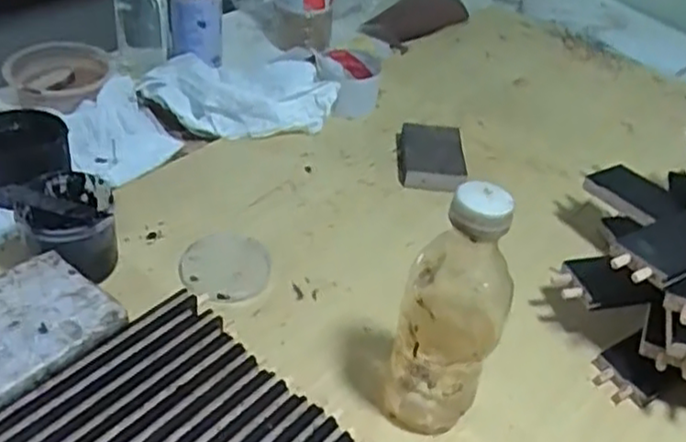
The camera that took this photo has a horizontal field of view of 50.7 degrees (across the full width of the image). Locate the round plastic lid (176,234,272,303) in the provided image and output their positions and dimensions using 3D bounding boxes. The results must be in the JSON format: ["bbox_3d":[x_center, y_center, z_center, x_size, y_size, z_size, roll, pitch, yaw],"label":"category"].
[{"bbox_3d":[-0.110,0.040,0.673,0.081,0.013,0.079,4,40,-4],"label":"round plastic lid"}]

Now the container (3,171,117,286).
[{"bbox_3d":[-0.239,0.009,0.638,0.079,0.084,0.081,4,40,-4],"label":"container"}]

